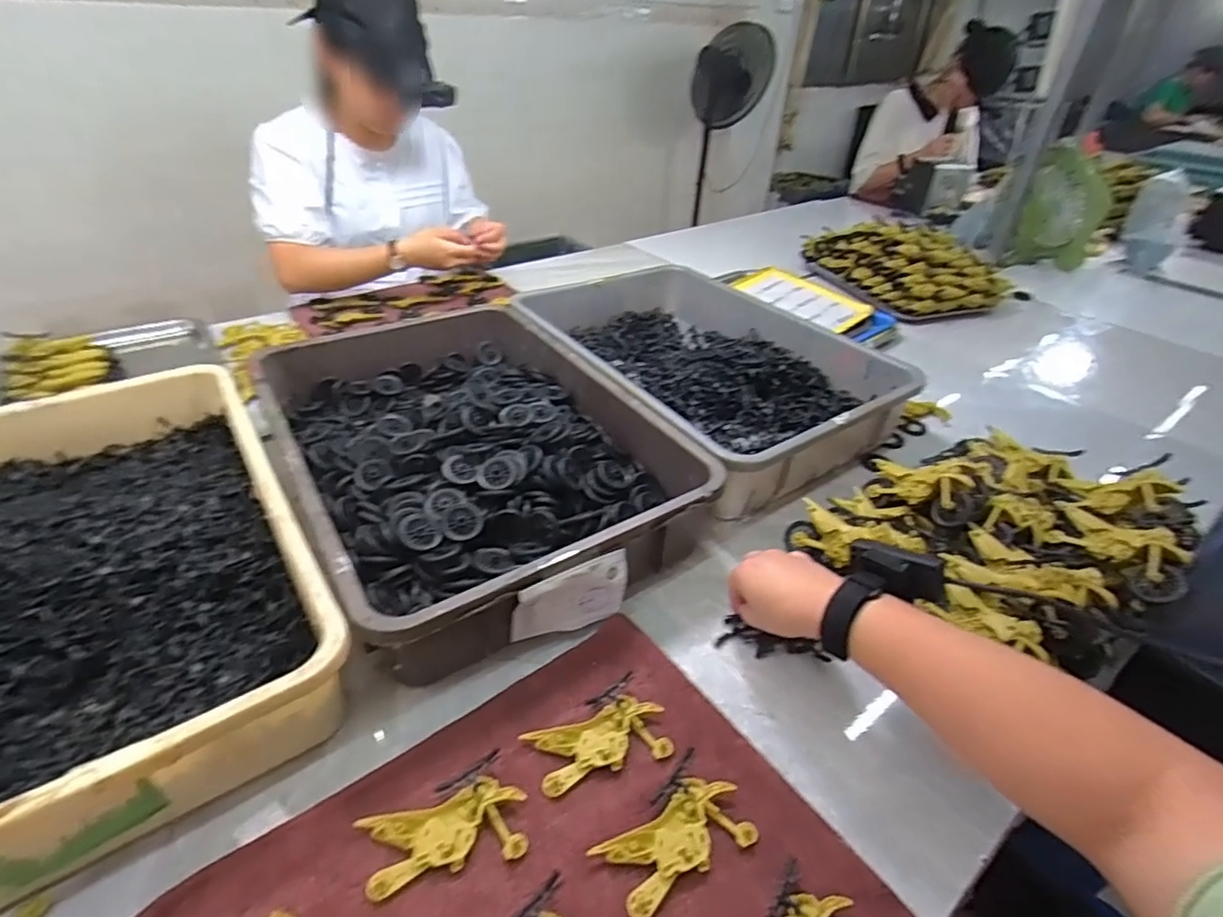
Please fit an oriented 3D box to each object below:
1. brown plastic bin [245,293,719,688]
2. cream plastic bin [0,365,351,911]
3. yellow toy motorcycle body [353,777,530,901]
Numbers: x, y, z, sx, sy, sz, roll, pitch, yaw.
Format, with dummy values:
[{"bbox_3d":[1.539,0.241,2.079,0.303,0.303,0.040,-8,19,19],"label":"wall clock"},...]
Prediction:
[{"bbox_3d":[-0.158,-0.018,0.693,0.364,0.093,0.524,-19,42,-27],"label":"brown plastic bin"},{"bbox_3d":[-0.463,0.102,0.509,0.346,0.096,0.501,-22,43,-30],"label":"cream plastic bin"},{"bbox_3d":[-0.110,0.250,0.406,0.101,0.009,0.051,-8,38,-15],"label":"yellow toy motorcycle body"}]

